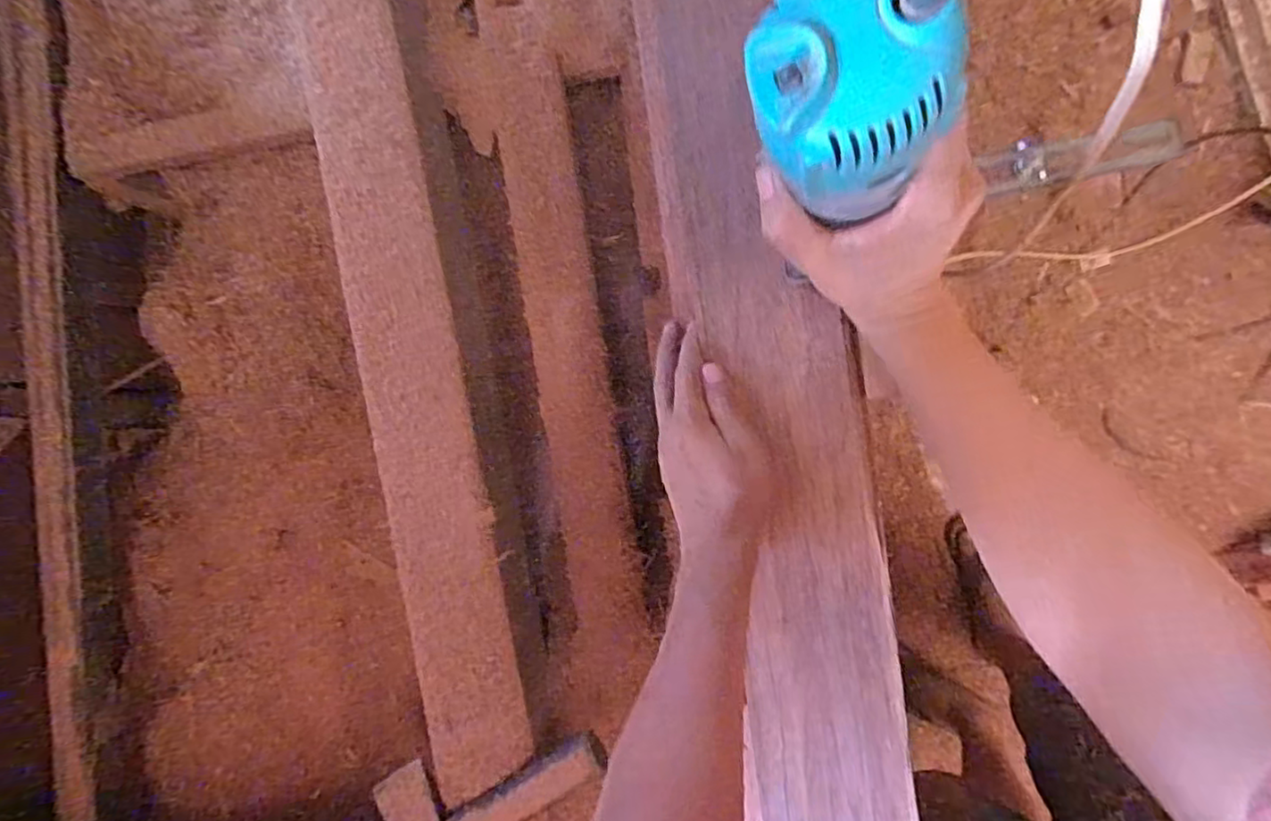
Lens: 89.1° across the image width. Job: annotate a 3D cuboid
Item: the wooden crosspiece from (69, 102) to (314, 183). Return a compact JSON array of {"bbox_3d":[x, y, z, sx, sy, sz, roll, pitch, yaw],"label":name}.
[{"bbox_3d":[-0.573,-0.357,0.828,0.311,0.044,0.058,-10,88,9],"label":"wooden crosspiece"}]

